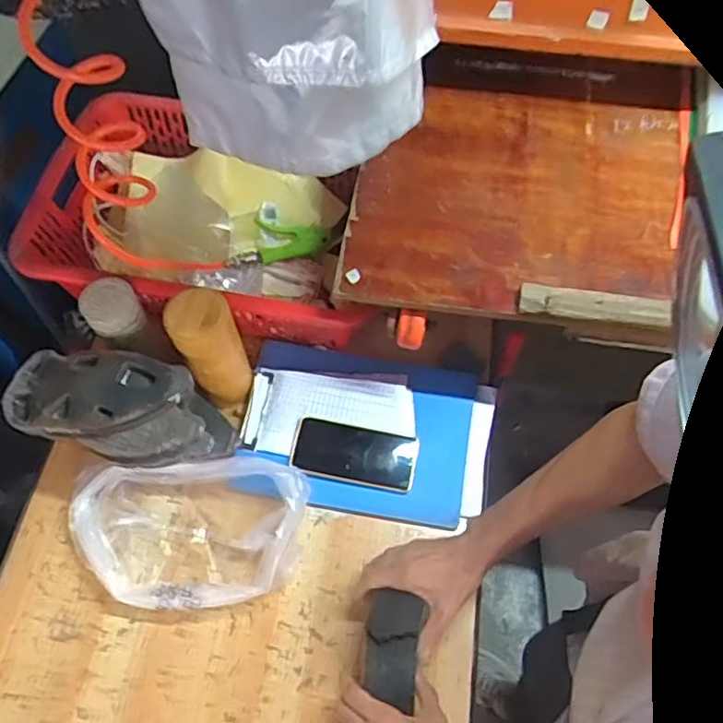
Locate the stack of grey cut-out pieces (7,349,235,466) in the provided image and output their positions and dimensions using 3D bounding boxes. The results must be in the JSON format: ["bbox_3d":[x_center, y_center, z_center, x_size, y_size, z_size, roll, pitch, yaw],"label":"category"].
[{"bbox_3d":[-0.297,0.077,0.815,0.257,0.165,0.125,8,67,4],"label":"stack of grey cut-out pieces"}]

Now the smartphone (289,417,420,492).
[{"bbox_3d":[-0.009,0.125,0.858,0.166,0.009,0.076,12,70,2],"label":"smartphone"}]

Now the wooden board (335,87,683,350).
[{"bbox_3d":[0.203,-0.220,0.804,0.397,0.037,0.379,10,66,4],"label":"wooden board"}]

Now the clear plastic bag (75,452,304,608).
[{"bbox_3d":[-0.218,0.220,0.800,0.292,0.082,0.173,-5,62,-2],"label":"clear plastic bag"}]

